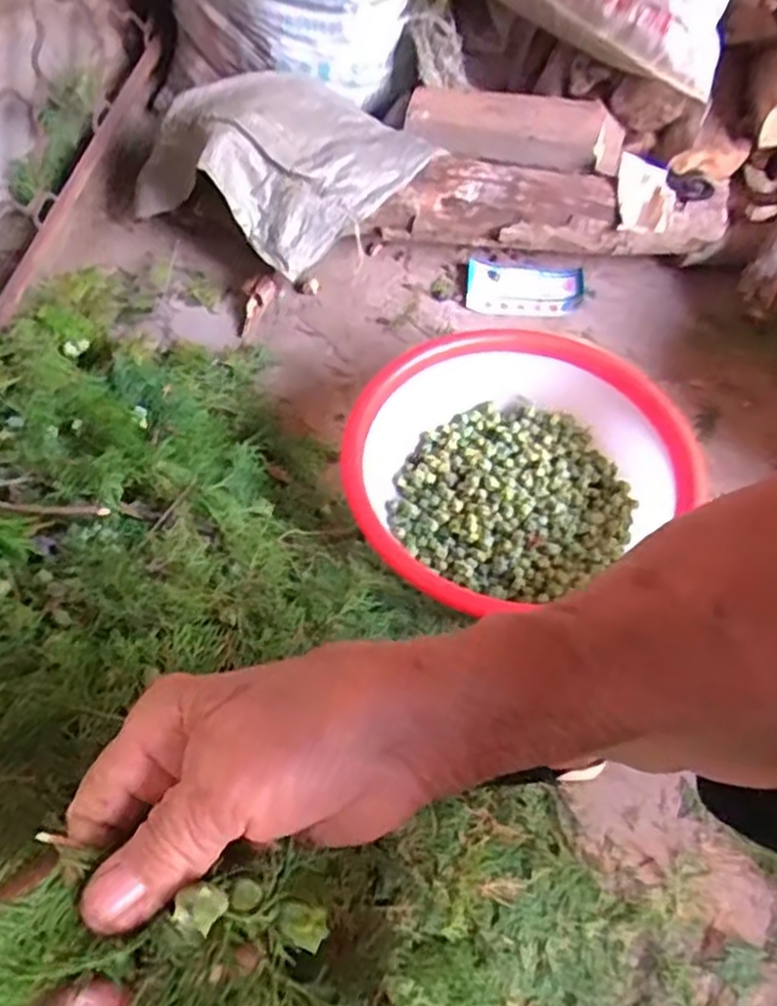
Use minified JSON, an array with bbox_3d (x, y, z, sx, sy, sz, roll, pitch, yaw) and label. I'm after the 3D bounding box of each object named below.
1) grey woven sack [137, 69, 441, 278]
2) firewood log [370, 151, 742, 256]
[{"bbox_3d":[-0.149,-0.476,1.004,0.357,0.148,0.256,28,63,18],"label":"grey woven sack"},{"bbox_3d":[0.215,-0.404,1.006,0.467,0.111,0.083,7,58,6],"label":"firewood log"}]

